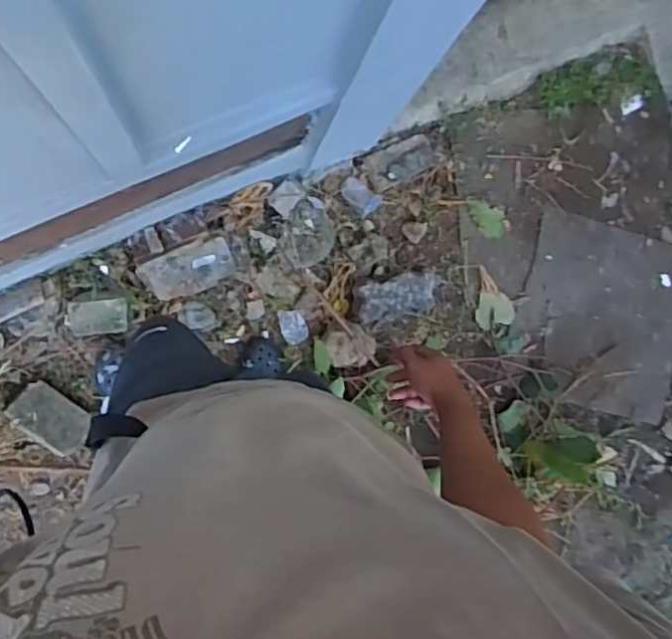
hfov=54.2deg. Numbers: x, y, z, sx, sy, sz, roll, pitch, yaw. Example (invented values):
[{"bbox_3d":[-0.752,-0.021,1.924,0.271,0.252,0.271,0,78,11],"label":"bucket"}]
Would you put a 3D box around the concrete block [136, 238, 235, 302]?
[{"bbox_3d":[-0.335,-0.111,1.496,0.210,0.068,0.100,-23,94,-8],"label":"concrete block"}]

